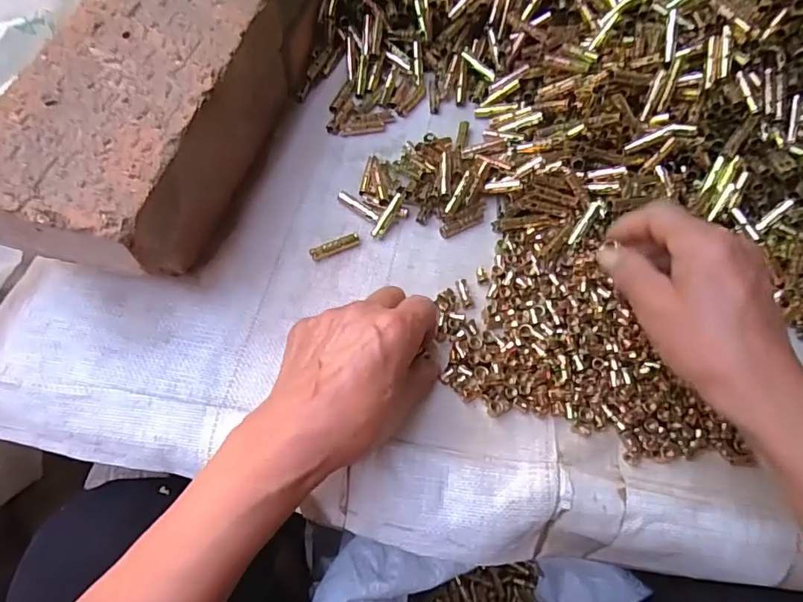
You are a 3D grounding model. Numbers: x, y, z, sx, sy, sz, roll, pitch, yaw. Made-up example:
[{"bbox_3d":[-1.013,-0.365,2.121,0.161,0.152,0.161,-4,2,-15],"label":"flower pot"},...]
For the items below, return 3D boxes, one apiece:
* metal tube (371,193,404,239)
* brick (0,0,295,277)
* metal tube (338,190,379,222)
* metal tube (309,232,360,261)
[{"bbox_3d":[-0.010,-0.068,0.390,0.009,0.008,0.040,31,86,11],"label":"metal tube"},{"bbox_3d":[-0.172,-0.142,0.357,0.111,0.097,0.269,13,65,3],"label":"brick"},{"bbox_3d":[-0.035,-0.077,0.399,0.043,0.006,0.009,37,68,13],"label":"metal tube"},{"bbox_3d":[-0.050,-0.043,0.377,0.041,0.007,0.008,-24,69,-14],"label":"metal tube"}]

